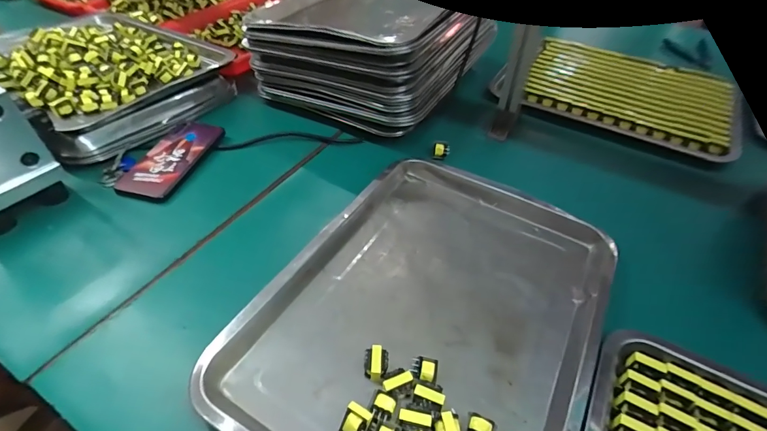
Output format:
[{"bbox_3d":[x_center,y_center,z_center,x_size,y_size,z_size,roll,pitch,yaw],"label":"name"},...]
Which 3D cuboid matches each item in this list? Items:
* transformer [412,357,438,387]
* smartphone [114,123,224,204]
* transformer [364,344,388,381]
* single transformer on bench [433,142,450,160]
[{"bbox_3d":[0.034,0.137,0.335,0.021,0.024,0.022,8,46,6],"label":"transformer"},{"bbox_3d":[-0.285,-0.079,0.532,0.069,0.012,0.150,12,47,10],"label":"smartphone"},{"bbox_3d":[-0.006,0.129,0.339,0.020,0.022,0.025,2,46,0],"label":"transformer"},{"bbox_3d":[0.082,-0.089,0.552,0.022,0.020,0.015,6,46,5],"label":"single transformer on bench"}]

